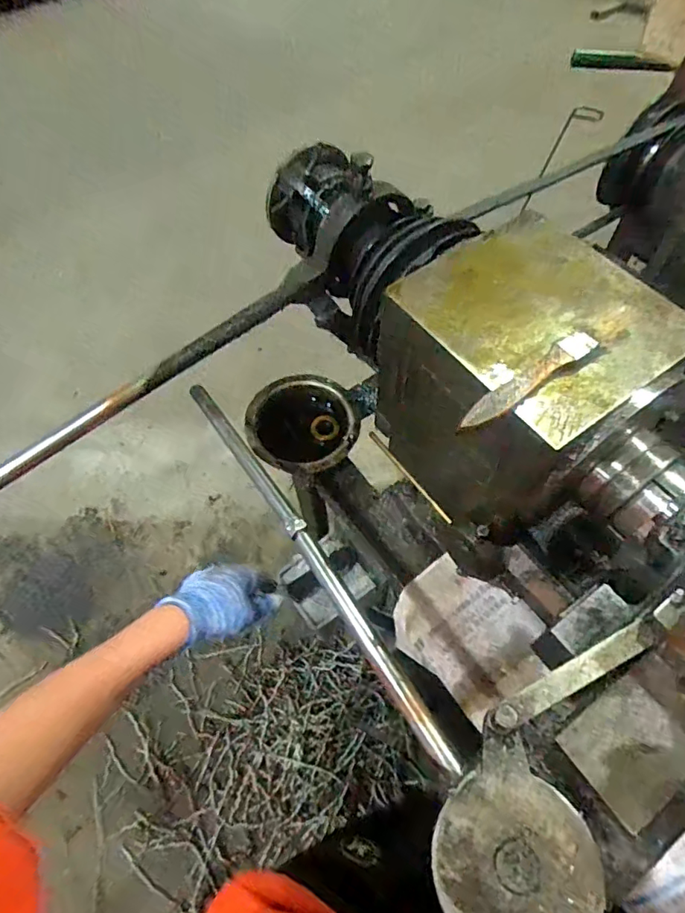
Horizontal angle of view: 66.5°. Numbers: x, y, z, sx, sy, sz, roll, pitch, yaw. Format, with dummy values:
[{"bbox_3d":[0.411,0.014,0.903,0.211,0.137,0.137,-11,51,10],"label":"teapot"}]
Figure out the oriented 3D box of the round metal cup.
[{"bbox_3d":[-0.048,-0.038,0.634,0.130,0.047,0.128,-1,61,1],"label":"round metal cup"}]

